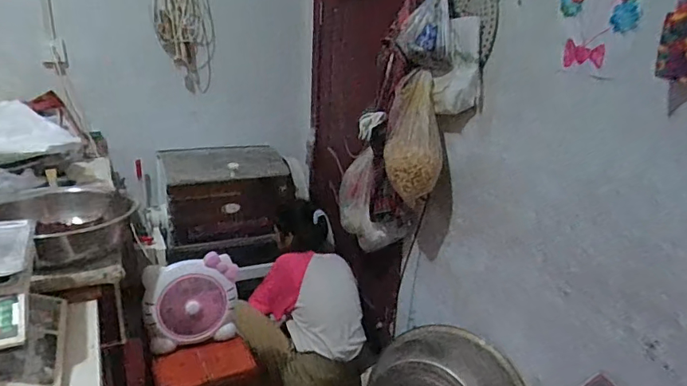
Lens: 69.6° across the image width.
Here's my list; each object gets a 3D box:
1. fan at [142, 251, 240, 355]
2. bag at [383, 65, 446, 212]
[{"bbox_3d":[-0.432,0.313,1.414,0.258,0.232,0.084,-6,21,-23],"label":"fan"},{"bbox_3d":[0.233,-0.177,1.572,0.187,0.418,0.162,2,-10,-1],"label":"bag"}]

